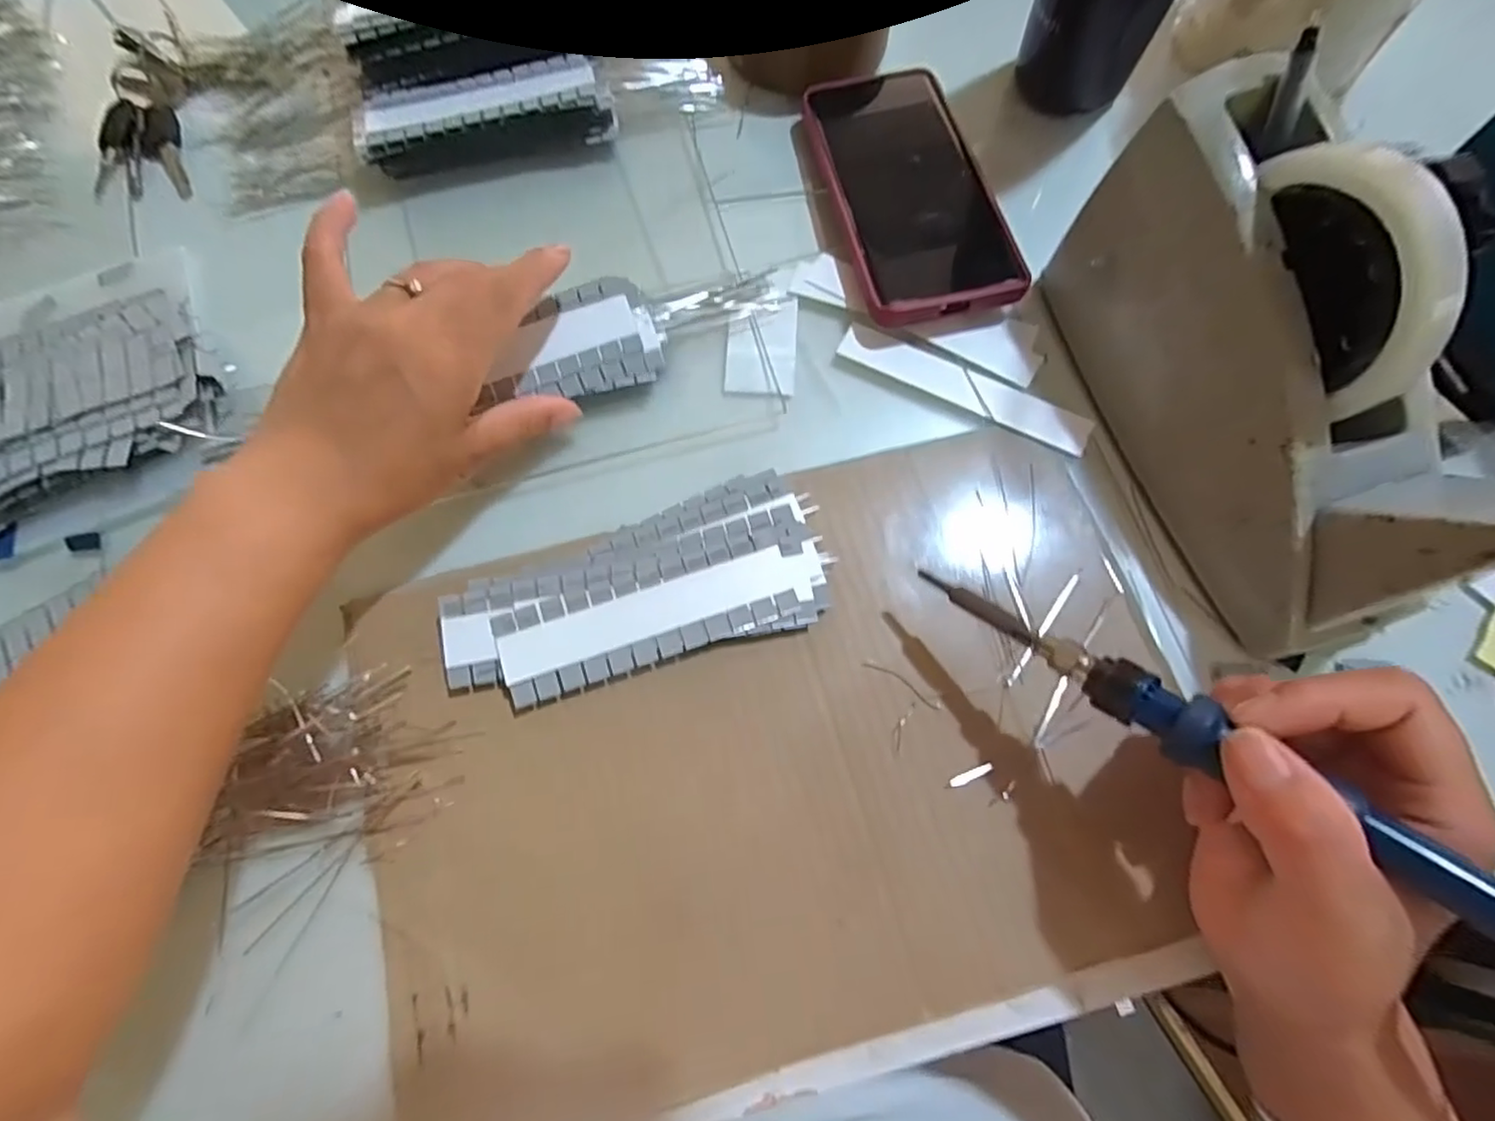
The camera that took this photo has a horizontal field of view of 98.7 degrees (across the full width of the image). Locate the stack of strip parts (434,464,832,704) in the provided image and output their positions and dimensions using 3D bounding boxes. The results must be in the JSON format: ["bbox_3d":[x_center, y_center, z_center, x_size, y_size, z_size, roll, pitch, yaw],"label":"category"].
[{"bbox_3d":[-0.047,0.016,0.282,0.164,0.012,0.070,-21,74,-5],"label":"stack of strip parts"}]

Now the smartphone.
[{"bbox_3d":[0.083,-0.201,0.344,0.078,0.011,0.174,-12,69,3],"label":"smartphone"}]

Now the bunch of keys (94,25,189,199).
[{"bbox_3d":[-0.371,-0.270,0.389,0.052,0.015,0.117,-13,73,-3],"label":"bunch of keys"}]

